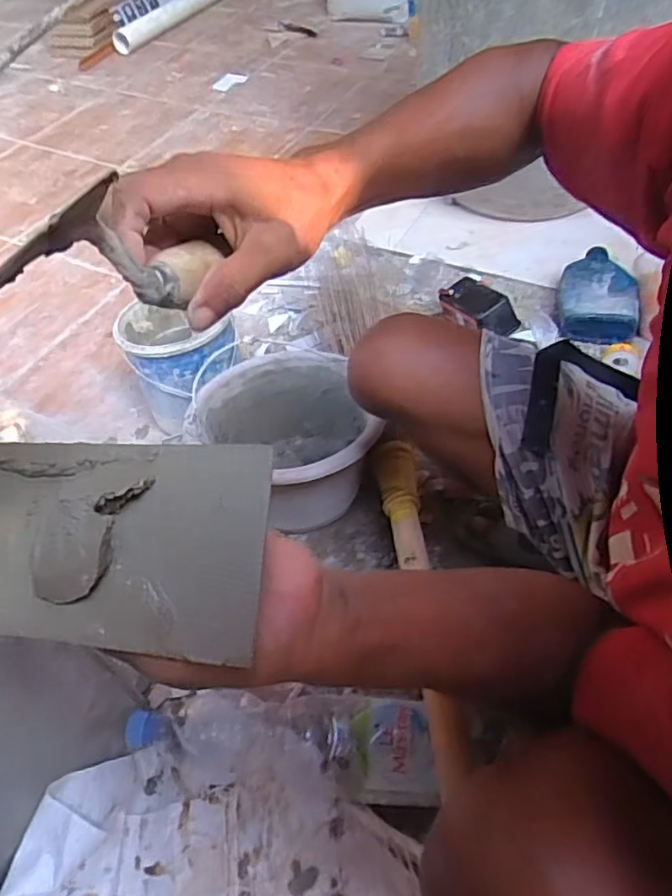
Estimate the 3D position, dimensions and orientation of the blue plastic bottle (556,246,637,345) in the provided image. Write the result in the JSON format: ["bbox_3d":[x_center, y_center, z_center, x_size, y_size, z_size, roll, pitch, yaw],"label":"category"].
[{"bbox_3d":[0.463,-0.275,1.094,0.125,0.054,0.214,8,50,12],"label":"blue plastic bottle"}]

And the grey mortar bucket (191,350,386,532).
[{"bbox_3d":[-0.068,-0.001,0.829,0.223,0.163,0.238,-12,49,-5],"label":"grey mortar bucket"}]

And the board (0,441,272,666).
[{"bbox_3d":[-0.109,0.036,0.244,0.157,0.018,0.081,2,75,5],"label":"board"}]

